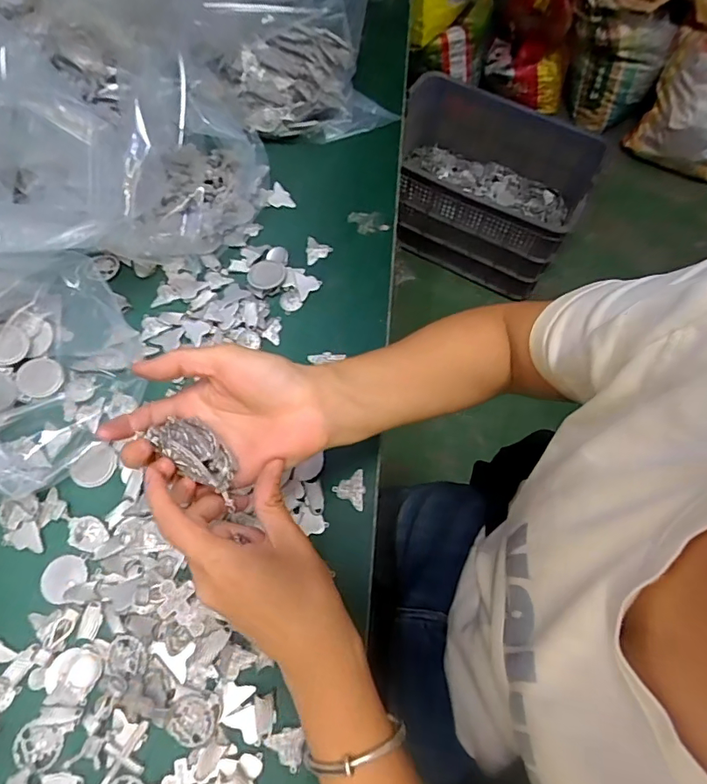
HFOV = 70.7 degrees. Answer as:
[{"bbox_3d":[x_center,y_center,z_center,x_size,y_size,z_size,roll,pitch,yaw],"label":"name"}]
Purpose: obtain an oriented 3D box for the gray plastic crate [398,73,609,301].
[{"bbox_3d":[0.351,-0.557,1.357,0.499,0.334,0.388,25,68,8],"label":"gray plastic crate"}]

